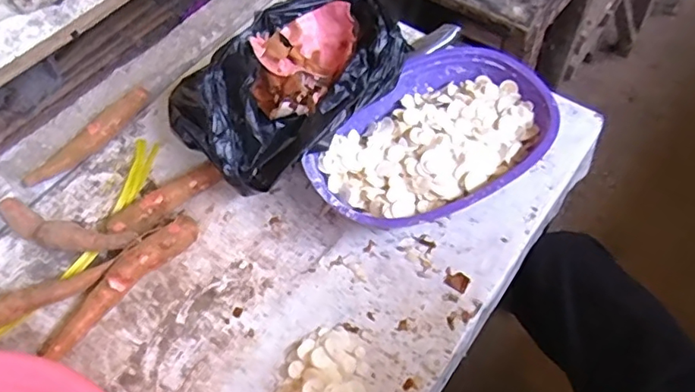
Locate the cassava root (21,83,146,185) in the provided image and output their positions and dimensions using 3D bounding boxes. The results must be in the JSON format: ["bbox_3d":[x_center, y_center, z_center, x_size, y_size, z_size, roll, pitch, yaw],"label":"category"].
[{"bbox_3d":[-0.349,-0.082,0.764,0.037,0.030,0.198,30,63,22],"label":"cassava root"}]

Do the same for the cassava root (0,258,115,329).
[{"bbox_3d":[-0.365,0.119,0.637,0.198,0.031,0.029,-17,56,-8],"label":"cassava root"}]

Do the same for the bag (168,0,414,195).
[{"bbox_3d":[-0.077,-0.139,0.715,0.271,0.126,0.209,-37,61,-20],"label":"bag"}]

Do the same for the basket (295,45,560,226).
[{"bbox_3d":[0.101,-0.059,0.687,0.298,0.075,0.203,-33,60,-17],"label":"basket"}]

